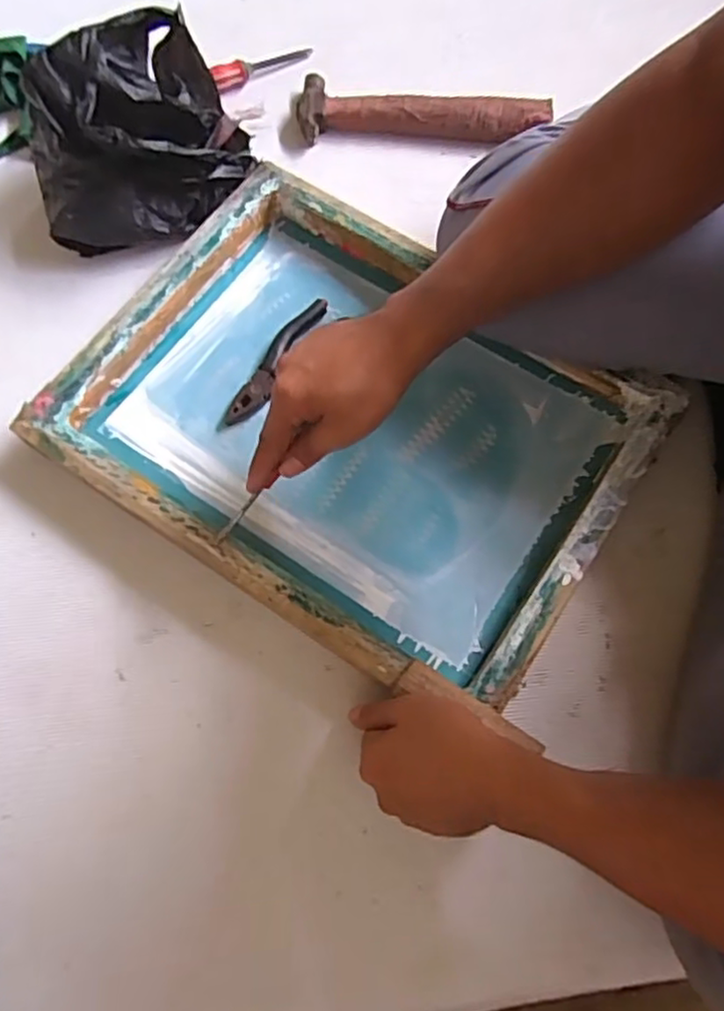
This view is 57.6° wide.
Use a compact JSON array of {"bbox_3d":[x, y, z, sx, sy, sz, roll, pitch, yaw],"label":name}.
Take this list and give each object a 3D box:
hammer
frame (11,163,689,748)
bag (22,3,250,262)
[{"bbox_3d":[0.063,-0.426,0.708,0.264,0.034,0.071,1,74,0],"label":"hammer"},{"bbox_3d":[-0.006,-0.072,0.573,0.448,0.052,0.337,32,76,8],"label":"frame"},{"bbox_3d":[-0.211,-0.341,0.623,0.197,0.129,0.143,-16,75,-5],"label":"bag"}]

